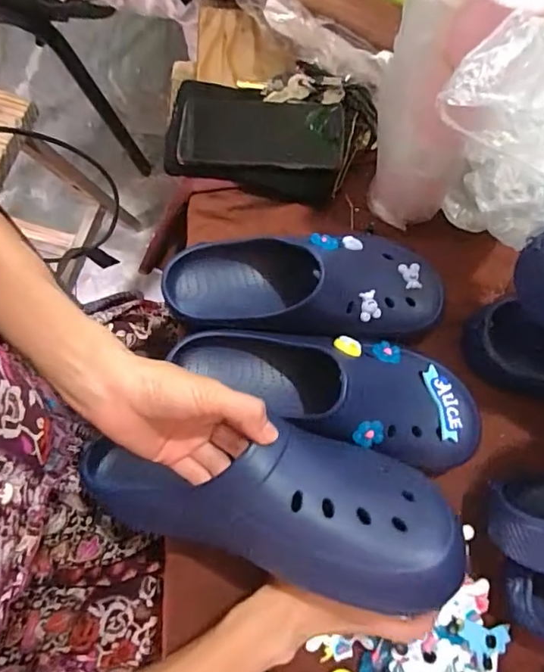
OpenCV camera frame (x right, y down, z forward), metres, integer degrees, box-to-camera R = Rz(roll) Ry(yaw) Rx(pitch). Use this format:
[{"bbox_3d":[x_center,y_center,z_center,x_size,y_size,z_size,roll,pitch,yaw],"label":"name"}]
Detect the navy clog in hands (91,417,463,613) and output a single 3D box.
[{"bbox_3d":[-0.017,0.117,0.365,0.284,0.070,0.104,4,74,18],"label":"navy clog in hands"}]

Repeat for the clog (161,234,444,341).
[{"bbox_3d":[0.028,-0.045,0.468,0.253,0.074,0.100,1,74,-1],"label":"clog"}]

